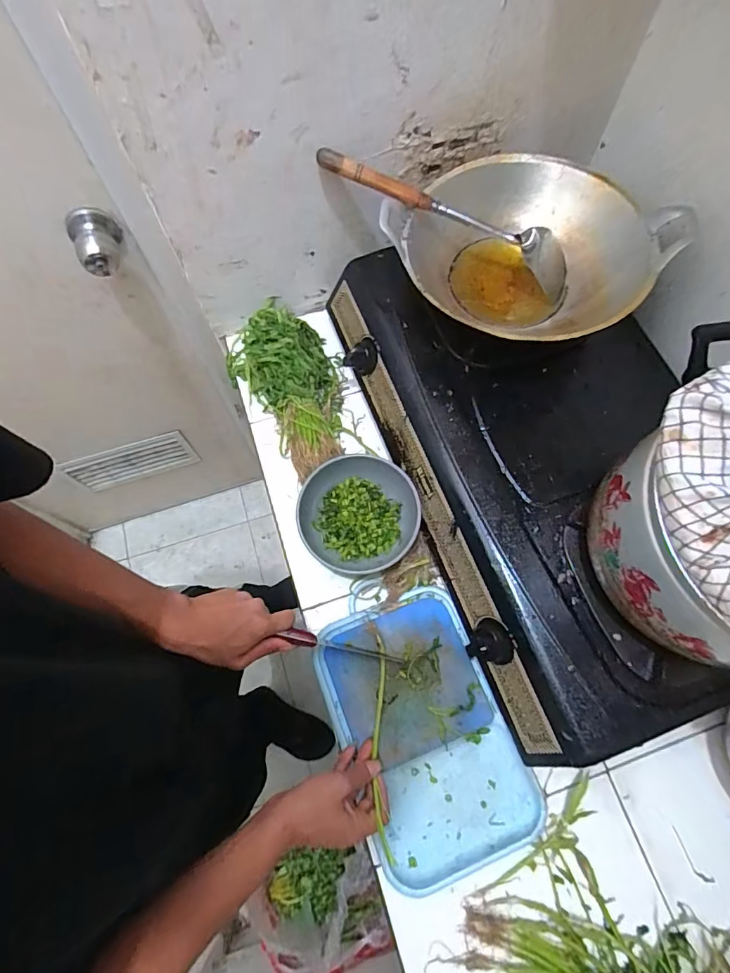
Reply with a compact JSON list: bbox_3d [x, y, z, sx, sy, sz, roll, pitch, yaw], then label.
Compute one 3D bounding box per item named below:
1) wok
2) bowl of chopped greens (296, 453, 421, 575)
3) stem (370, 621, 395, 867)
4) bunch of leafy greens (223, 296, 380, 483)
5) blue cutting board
[{"bbox_3d":[0.194,-0.282,0.584,0.282,0.120,0.282,0,70,0],"label":"wok"},{"bbox_3d":[-0.008,0.038,0.622,0.157,0.061,0.141,-13,71,-4],"label":"bowl of chopped greens"},{"bbox_3d":[0.018,0.285,0.537,0.018,0.023,0.242,-1,59,0],"label":"stem"},{"bbox_3d":[-0.105,-0.140,0.681,0.143,0.092,0.254,-23,72,-8],"label":"bunch of leafy greens"},{"bbox_3d":[0.050,0.242,0.568,0.165,0.014,0.160,-22,71,-4],"label":"blue cutting board"}]

